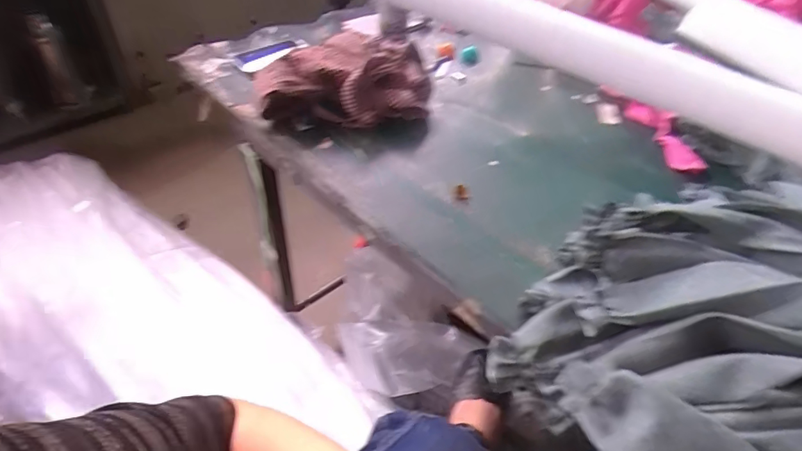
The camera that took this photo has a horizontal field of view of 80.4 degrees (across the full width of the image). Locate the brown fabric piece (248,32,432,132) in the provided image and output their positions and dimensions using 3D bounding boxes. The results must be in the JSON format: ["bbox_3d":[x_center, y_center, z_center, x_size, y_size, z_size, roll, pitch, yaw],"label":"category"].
[{"bbox_3d":[-0.088,-0.241,0.798,0.293,0.110,0.148,-7,43,-11],"label":"brown fabric piece"}]

